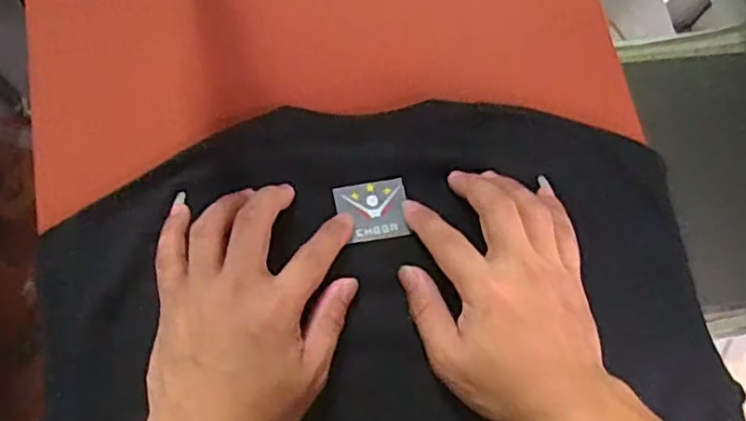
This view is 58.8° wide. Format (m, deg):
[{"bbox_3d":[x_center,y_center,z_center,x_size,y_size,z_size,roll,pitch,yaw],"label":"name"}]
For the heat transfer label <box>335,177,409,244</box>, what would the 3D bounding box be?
[{"bbox_3d":[0.000,0.000,0.426,0.045,0.004,0.038,-11,75,-1],"label":"heat transfer label"}]

